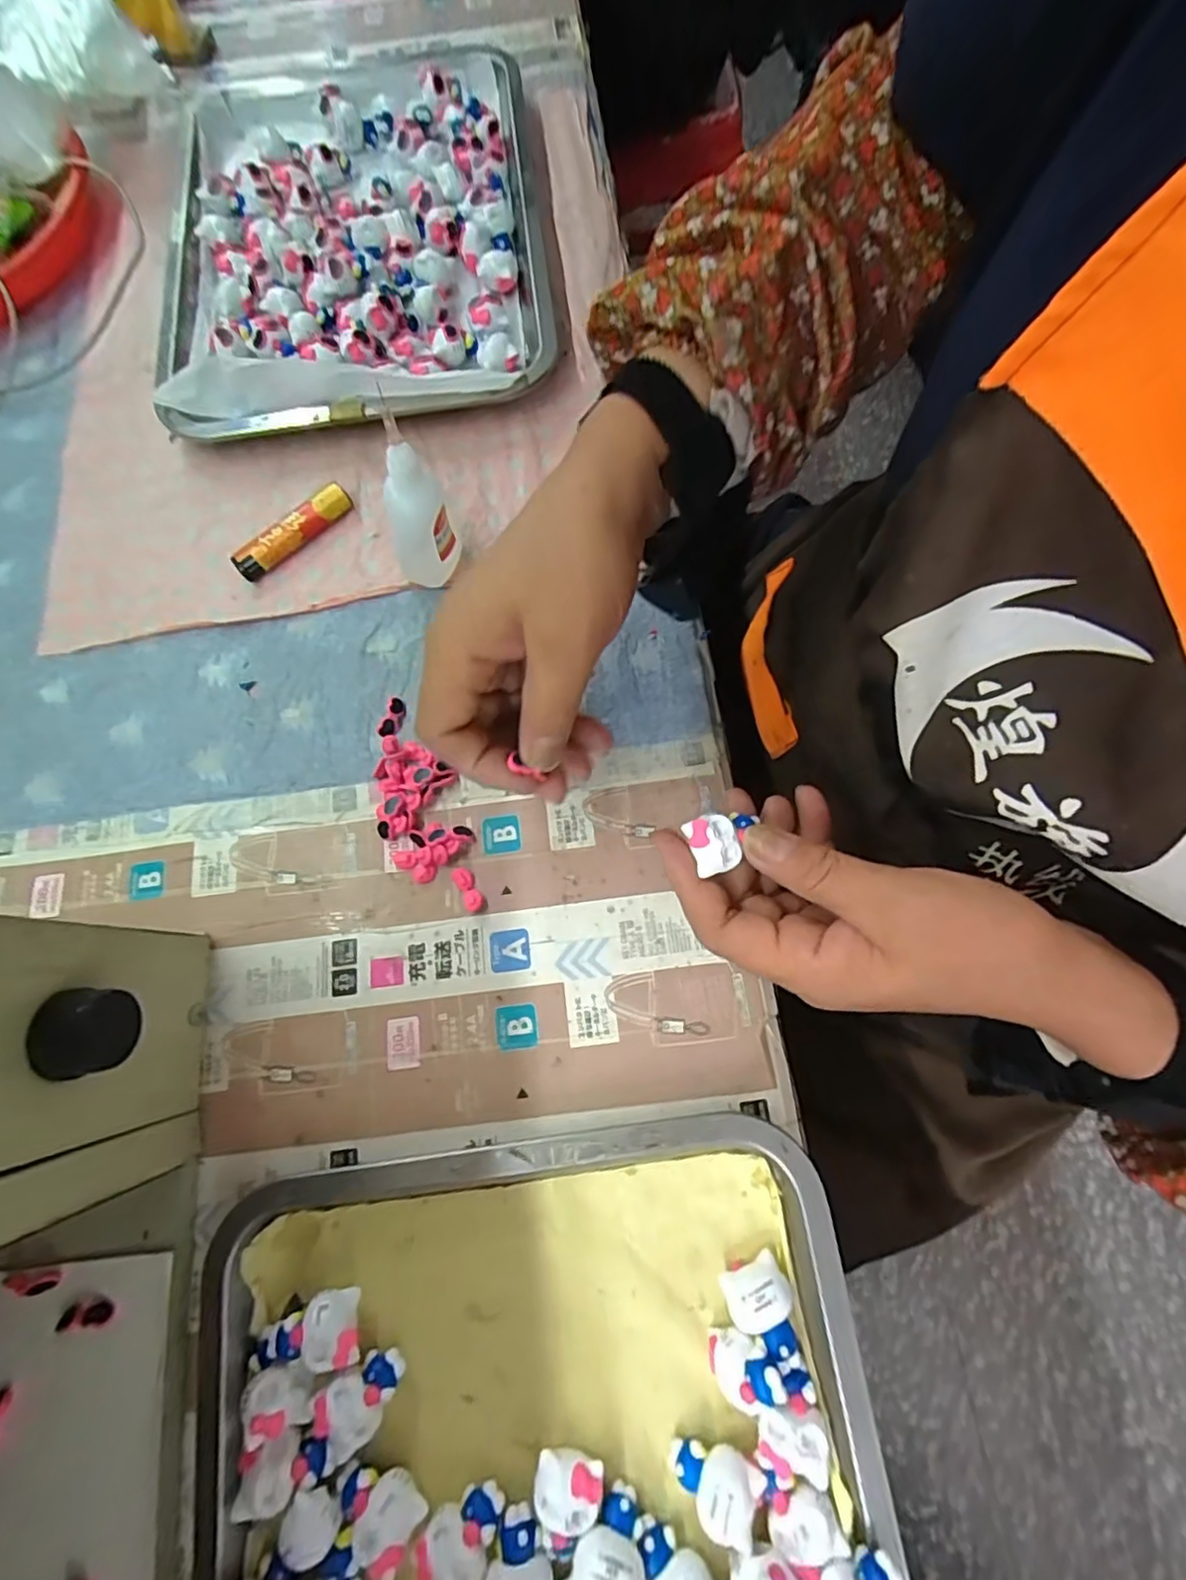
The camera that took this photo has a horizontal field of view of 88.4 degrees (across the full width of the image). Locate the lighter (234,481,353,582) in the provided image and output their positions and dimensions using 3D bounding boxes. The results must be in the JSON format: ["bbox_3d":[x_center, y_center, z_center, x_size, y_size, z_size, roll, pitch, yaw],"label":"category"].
[{"bbox_3d":[-0.182,-0.157,0.370,0.078,0.014,0.018,-41,77,-10],"label":"lighter"}]

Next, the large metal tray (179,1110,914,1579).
[{"bbox_3d":[-0.024,0.301,0.222,0.275,0.043,0.305,-8,74,-1],"label":"large metal tray"}]

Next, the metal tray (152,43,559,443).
[{"bbox_3d":[-0.168,-0.376,0.411,0.262,0.045,0.307,-8,74,-1],"label":"metal tray"}]

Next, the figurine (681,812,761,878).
[{"bbox_3d":[0.057,0.021,0.263,0.031,0.011,0.022,-17,74,-4],"label":"figurine"}]

